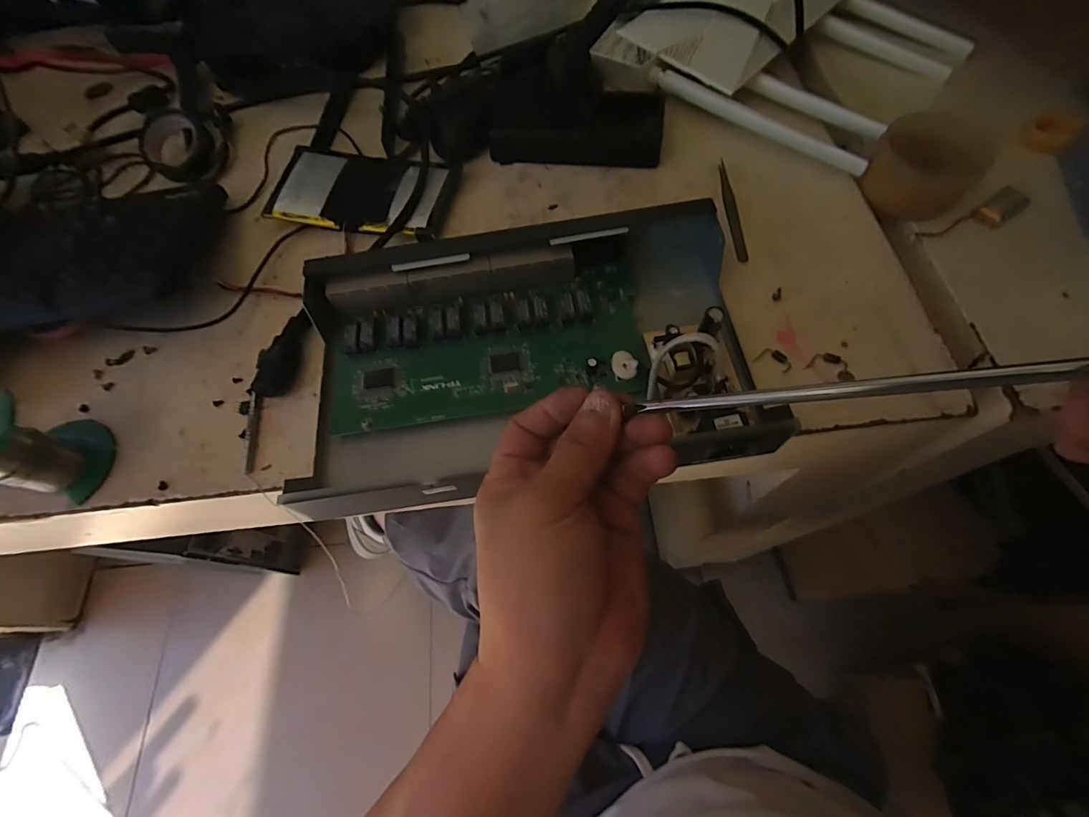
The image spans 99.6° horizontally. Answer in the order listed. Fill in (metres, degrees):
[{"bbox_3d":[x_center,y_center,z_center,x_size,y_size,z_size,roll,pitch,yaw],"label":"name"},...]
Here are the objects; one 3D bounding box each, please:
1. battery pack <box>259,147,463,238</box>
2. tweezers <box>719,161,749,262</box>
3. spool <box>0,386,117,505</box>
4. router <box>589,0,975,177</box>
[{"bbox_3d":[-0.159,-0.190,0.399,0.152,0.008,0.082,7,66,7],"label":"battery pack"},{"bbox_3d":[0.153,-0.160,0.373,0.010,0.004,0.098,-3,66,2],"label":"tweezers"},{"bbox_3d":[-0.336,0.028,0.290,0.065,0.068,0.068,6,68,5],"label":"spool"},{"bbox_3d":[0.220,-0.367,0.437,0.308,0.036,0.247,33,72,17],"label":"router"}]

